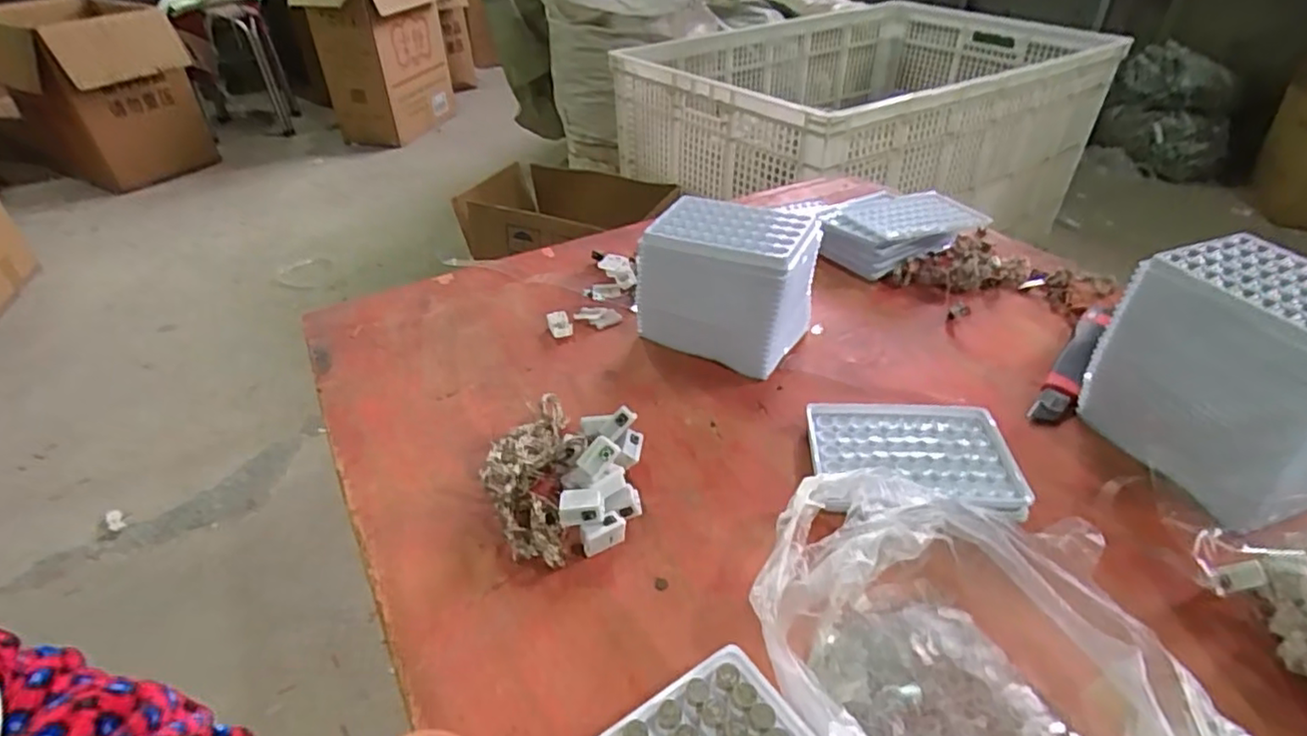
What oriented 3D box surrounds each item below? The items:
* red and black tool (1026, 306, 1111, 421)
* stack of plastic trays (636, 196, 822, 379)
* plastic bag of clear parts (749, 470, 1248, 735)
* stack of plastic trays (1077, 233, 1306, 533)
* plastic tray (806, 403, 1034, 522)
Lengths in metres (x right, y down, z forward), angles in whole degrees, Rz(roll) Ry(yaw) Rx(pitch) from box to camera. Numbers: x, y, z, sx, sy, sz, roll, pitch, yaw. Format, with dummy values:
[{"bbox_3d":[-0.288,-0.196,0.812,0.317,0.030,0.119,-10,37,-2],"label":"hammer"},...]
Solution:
[{"bbox_3d":[0.346,-0.007,0.539,0.024,0.020,0.168,26,45,31],"label":"red and black tool"},{"bbox_3d":[0.063,-0.073,0.566,0.130,0.110,0.091,20,42,25],"label":"stack of plastic trays"},{"bbox_3d":[0.144,0.143,0.315,0.196,0.063,0.163,18,41,22],"label":"plastic bag of clear parts"},{"bbox_3d":[0.377,0.009,0.423,0.100,0.131,0.135,-11,39,-13],"label":"stack of plastic trays"},{"bbox_3d":[0.175,0.062,0.452,0.128,0.021,0.098,3,38,5],"label":"plastic tray"}]

